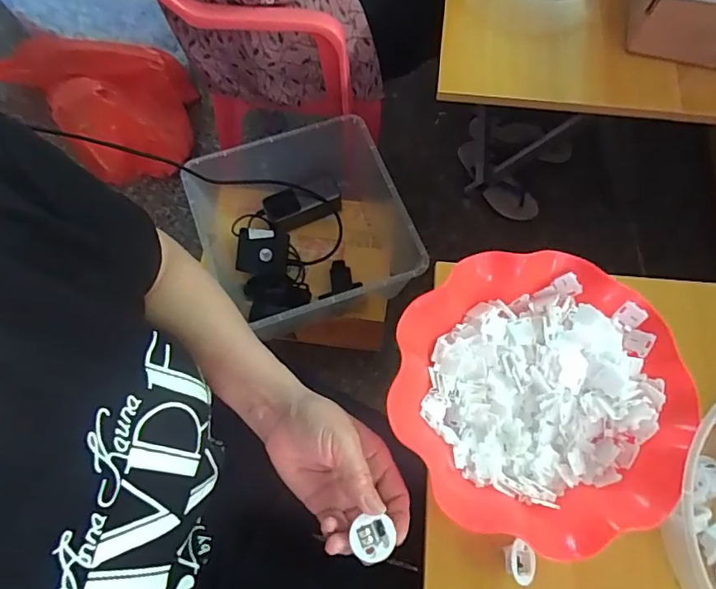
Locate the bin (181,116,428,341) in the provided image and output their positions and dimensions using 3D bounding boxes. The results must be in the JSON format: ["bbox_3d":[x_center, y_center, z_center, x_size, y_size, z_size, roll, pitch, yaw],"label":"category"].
[{"bbox_3d":[-0.076,-0.105,0.821,0.324,0.165,0.317,-17,69,-6],"label":"bin"}]

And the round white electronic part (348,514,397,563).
[{"bbox_3d":[0.010,0.175,0.360,0.030,0.005,0.028,0,69,1],"label":"round white electronic part"}]

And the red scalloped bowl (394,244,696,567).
[{"bbox_3d":[0.140,0.078,0.408,0.214,0.060,0.216,0,69,1],"label":"red scalloped bowl"}]

